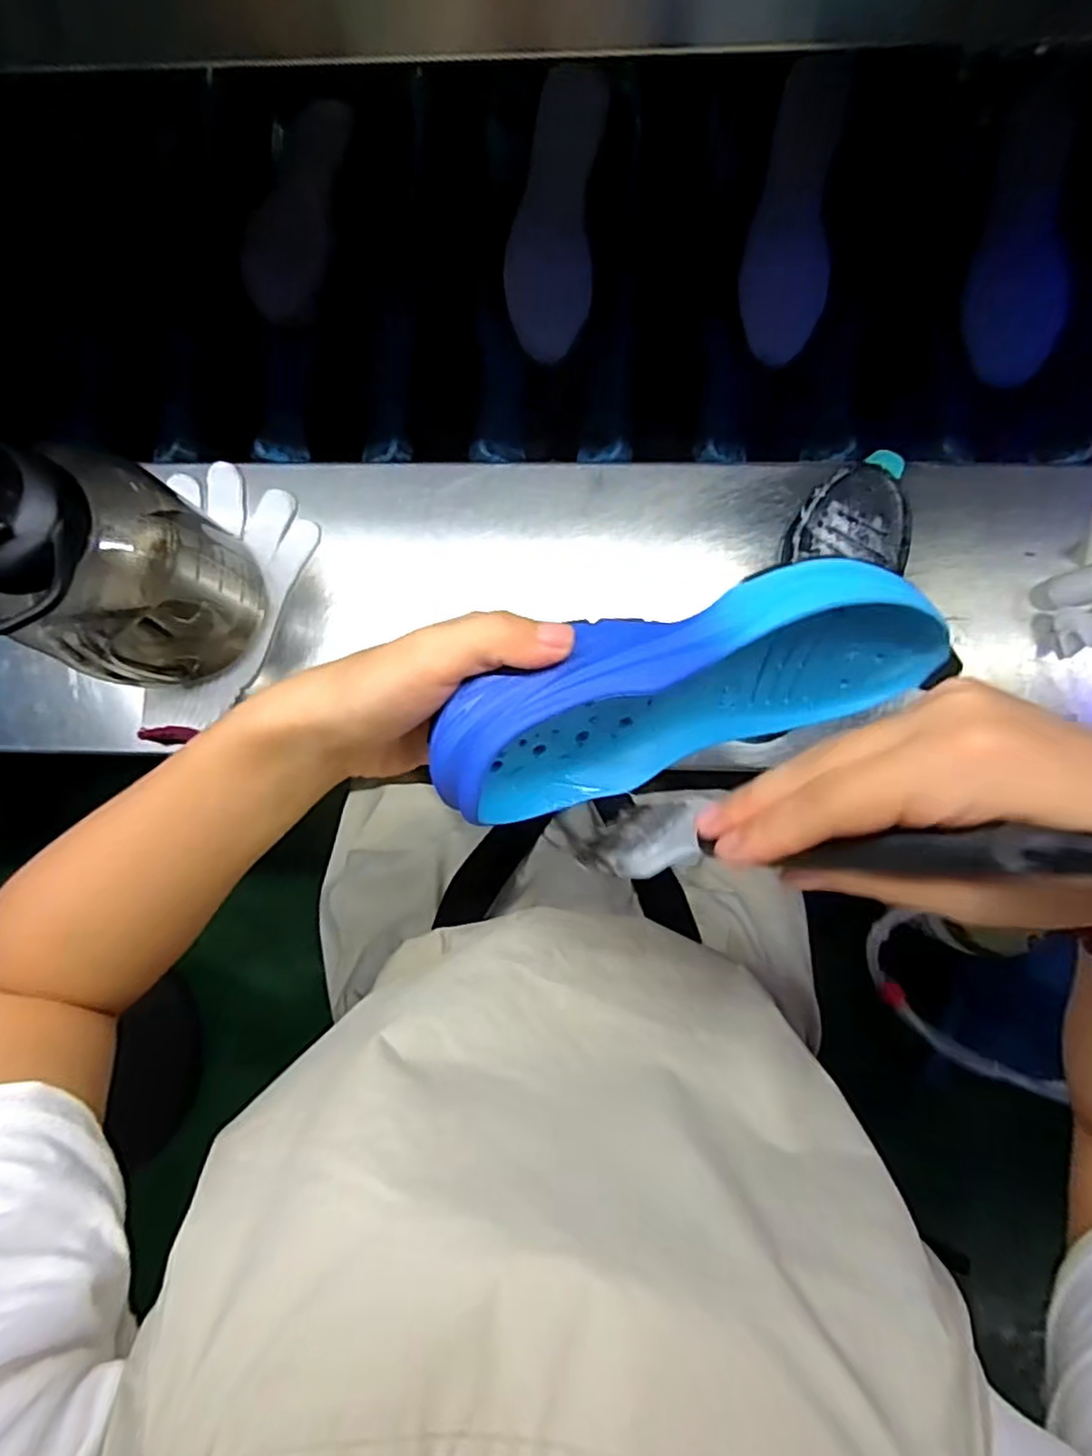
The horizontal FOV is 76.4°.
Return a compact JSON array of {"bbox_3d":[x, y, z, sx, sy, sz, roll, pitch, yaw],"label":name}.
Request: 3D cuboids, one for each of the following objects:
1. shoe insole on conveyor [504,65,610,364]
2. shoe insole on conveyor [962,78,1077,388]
[{"bbox_3d":[0.008,-0.416,0.571,0.069,0.009,0.200,8,107,-1],"label":"shoe insole on conveyor"},{"bbox_3d":[0.376,-0.380,0.545,0.070,0.020,0.198,-2,104,-2],"label":"shoe insole on conveyor"}]

